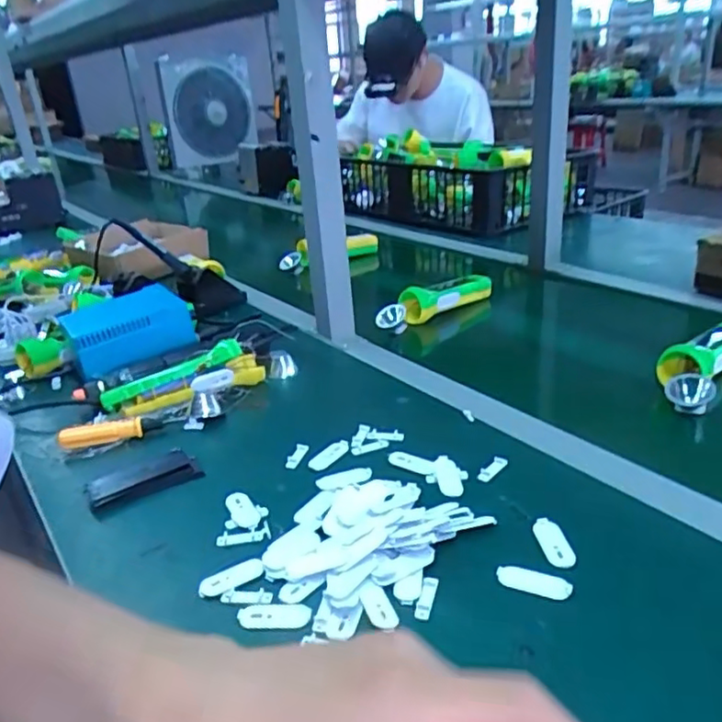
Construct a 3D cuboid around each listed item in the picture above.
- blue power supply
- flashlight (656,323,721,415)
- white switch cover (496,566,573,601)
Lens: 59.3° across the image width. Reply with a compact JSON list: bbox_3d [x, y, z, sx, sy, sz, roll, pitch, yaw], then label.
[{"bbox_3d":[-0.295,-0.043,0.803,0.138,0.060,0.152,-19,28,-27],"label":"blue power supply"},{"bbox_3d":[0.383,-0.008,0.707,0.065,0.046,0.217,17,33,38],"label":"flashlight"},{"bbox_3d":[0.122,0.155,0.446,0.051,0.008,0.017,8,28,26],"label":"white switch cover"}]

